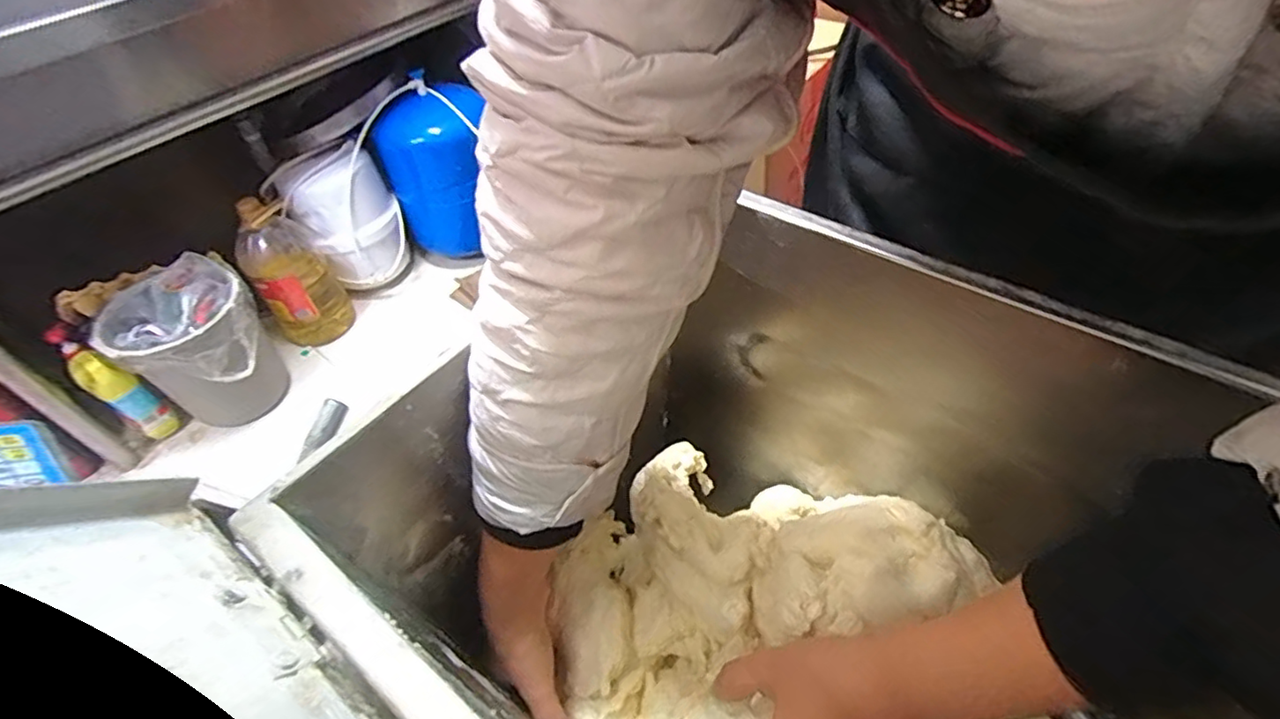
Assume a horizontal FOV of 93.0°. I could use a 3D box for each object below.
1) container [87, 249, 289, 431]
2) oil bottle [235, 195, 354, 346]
[{"bbox_3d":[-0.901,-0.016,1.268,0.285,0.315,0.253,30,57,27],"label":"container"},{"bbox_3d":[-0.787,-0.191,1.376,0.158,0.362,0.122,-25,51,-18],"label":"oil bottle"}]

